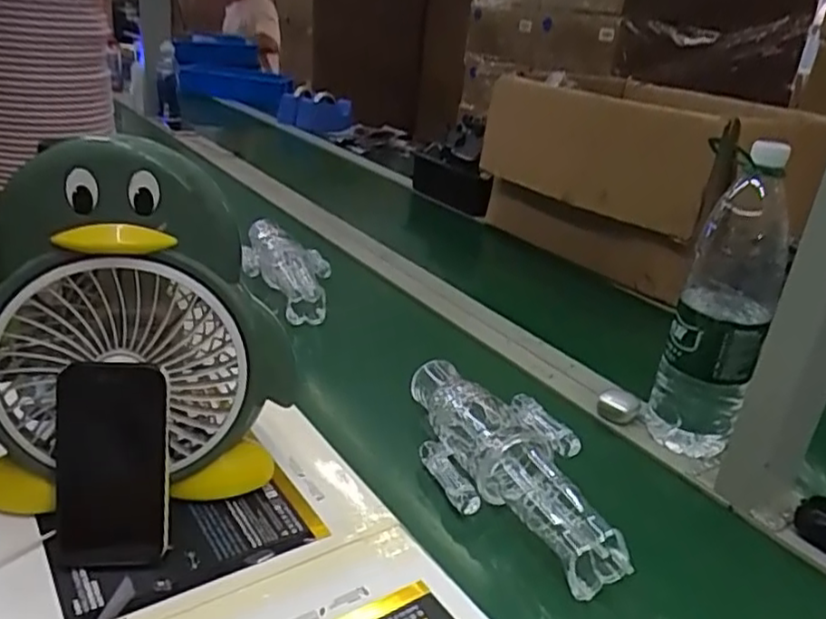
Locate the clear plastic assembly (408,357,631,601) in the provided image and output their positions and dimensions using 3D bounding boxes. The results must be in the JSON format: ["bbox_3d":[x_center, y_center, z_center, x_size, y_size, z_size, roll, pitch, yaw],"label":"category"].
[{"bbox_3d":[0.083,0.135,0.633,0.115,0.060,0.285,-4,27,-23],"label":"clear plastic assembly"}]

